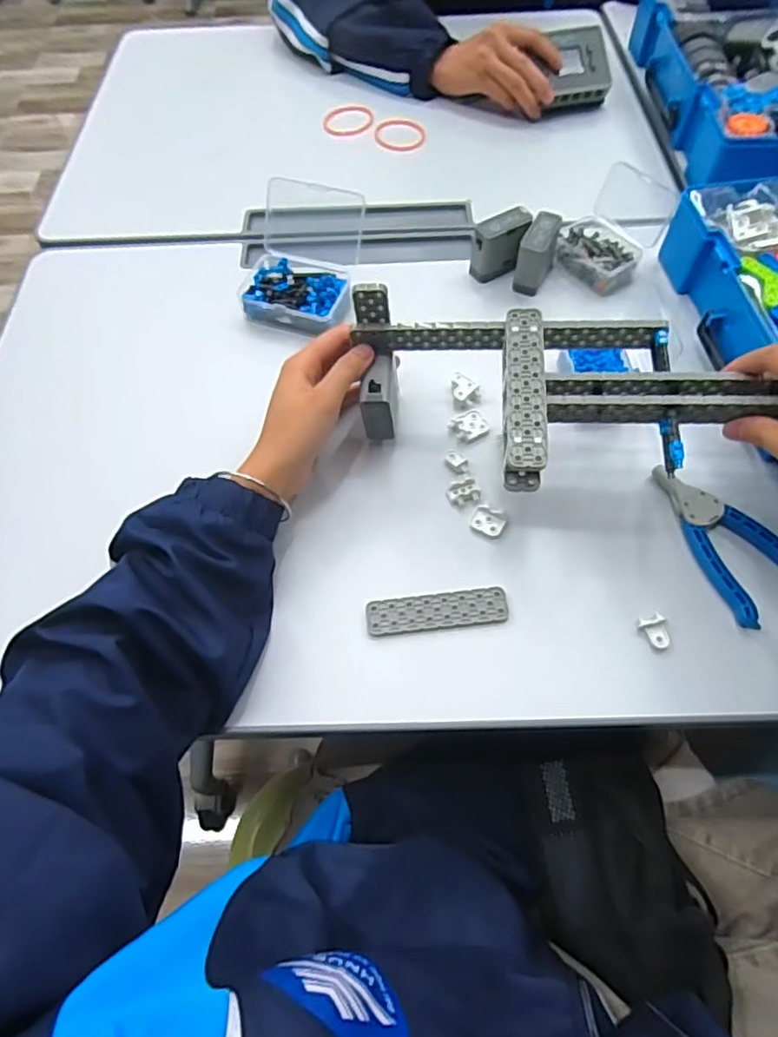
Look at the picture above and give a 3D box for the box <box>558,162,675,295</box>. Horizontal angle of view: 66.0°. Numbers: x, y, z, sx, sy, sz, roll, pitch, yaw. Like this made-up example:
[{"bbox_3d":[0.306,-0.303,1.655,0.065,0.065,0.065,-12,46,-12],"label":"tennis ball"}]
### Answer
[{"bbox_3d":[0.220,-0.277,0.585,0.078,0.047,0.112,40,70,21],"label":"box"}]

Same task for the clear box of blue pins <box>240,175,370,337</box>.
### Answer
[{"bbox_3d":[-0.080,-0.233,0.557,0.103,0.090,0.108,11,63,9],"label":"clear box of blue pins"}]

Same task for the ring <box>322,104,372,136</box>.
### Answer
[{"bbox_3d":[-0.050,-0.494,0.744,0.061,0.007,0.061,-7,61,-1],"label":"ring"}]

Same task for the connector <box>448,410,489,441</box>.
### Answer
[{"bbox_3d":[0.067,-0.078,0.501,0.030,0.006,0.027,-30,64,-12],"label":"connector"}]

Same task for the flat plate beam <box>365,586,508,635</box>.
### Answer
[{"bbox_3d":[0.034,0.065,0.426,0.099,0.004,0.027,-7,61,-1],"label":"flat plate beam"}]

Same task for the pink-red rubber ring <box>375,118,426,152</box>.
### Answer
[{"bbox_3d":[0.014,-0.464,0.724,0.061,0.010,0.054,2,62,4],"label":"pink-red rubber ring"}]

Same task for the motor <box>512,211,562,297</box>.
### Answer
[{"bbox_3d":[0.139,-0.249,0.566,0.026,0.056,0.060,20,65,13],"label":"motor"}]

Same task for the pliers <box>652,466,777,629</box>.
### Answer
[{"bbox_3d":[0.254,0.009,0.444,0.071,0.016,0.129,-20,62,-8],"label":"pliers"}]

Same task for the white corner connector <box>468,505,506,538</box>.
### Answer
[{"bbox_3d":[0.076,0.001,0.459,0.026,0.007,0.021,21,65,14],"label":"white corner connector"}]

